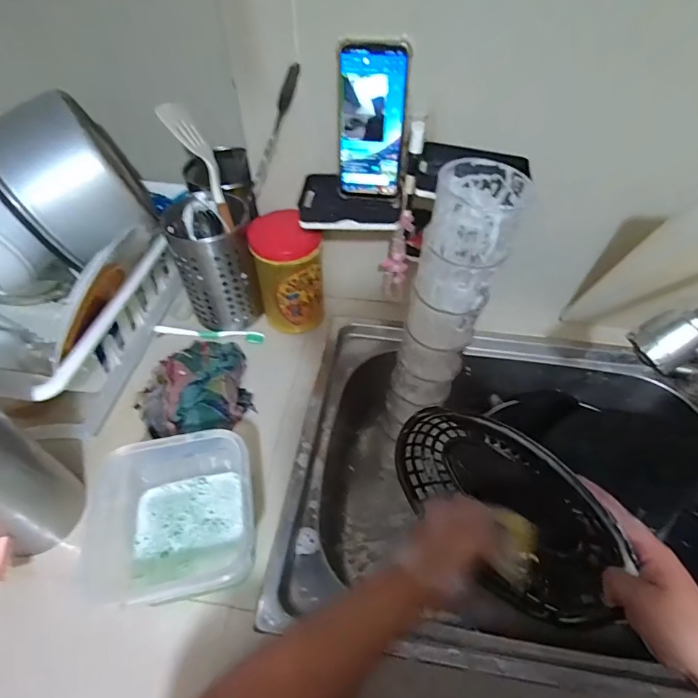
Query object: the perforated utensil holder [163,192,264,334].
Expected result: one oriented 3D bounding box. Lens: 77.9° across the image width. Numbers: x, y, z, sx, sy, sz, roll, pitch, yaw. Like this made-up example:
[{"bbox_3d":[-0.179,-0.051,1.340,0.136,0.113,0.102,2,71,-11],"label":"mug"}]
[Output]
[{"bbox_3d":[-0.197,-0.123,0.649,0.101,0.173,0.108,-14,51,-12],"label":"perforated utensil holder"}]

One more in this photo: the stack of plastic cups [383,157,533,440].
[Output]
[{"bbox_3d":[0.101,-0.032,0.467,0.090,0.315,0.072,4,50,3],"label":"stack of plastic cups"}]

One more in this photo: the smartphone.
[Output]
[{"bbox_3d":[0.025,-0.254,0.492,0.078,0.163,0.006,8,41,10],"label":"smartphone"}]

